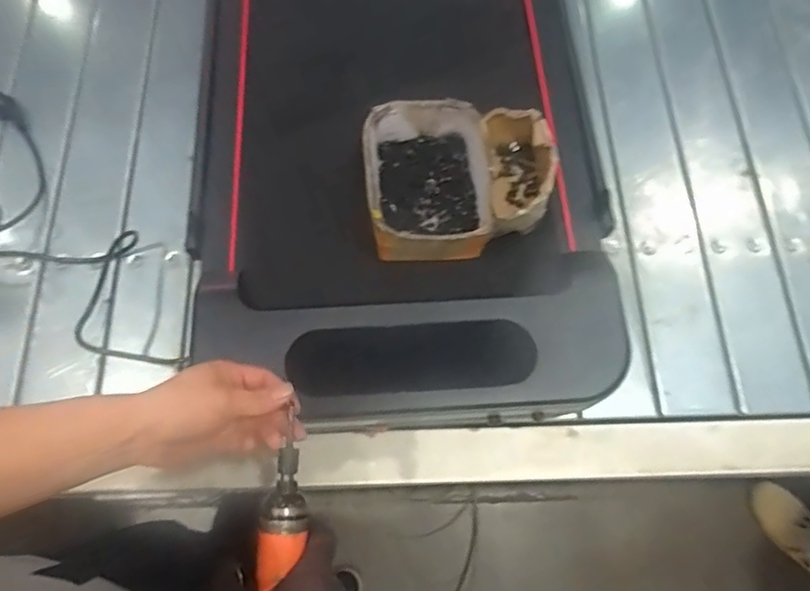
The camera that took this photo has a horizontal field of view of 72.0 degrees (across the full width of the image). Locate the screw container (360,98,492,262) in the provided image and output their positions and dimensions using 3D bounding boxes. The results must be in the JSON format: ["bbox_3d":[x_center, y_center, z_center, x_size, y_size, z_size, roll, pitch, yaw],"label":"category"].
[{"bbox_3d":[0.029,-0.139,0.668,0.142,0.068,0.190,-7,69,-1],"label":"screw container"}]

